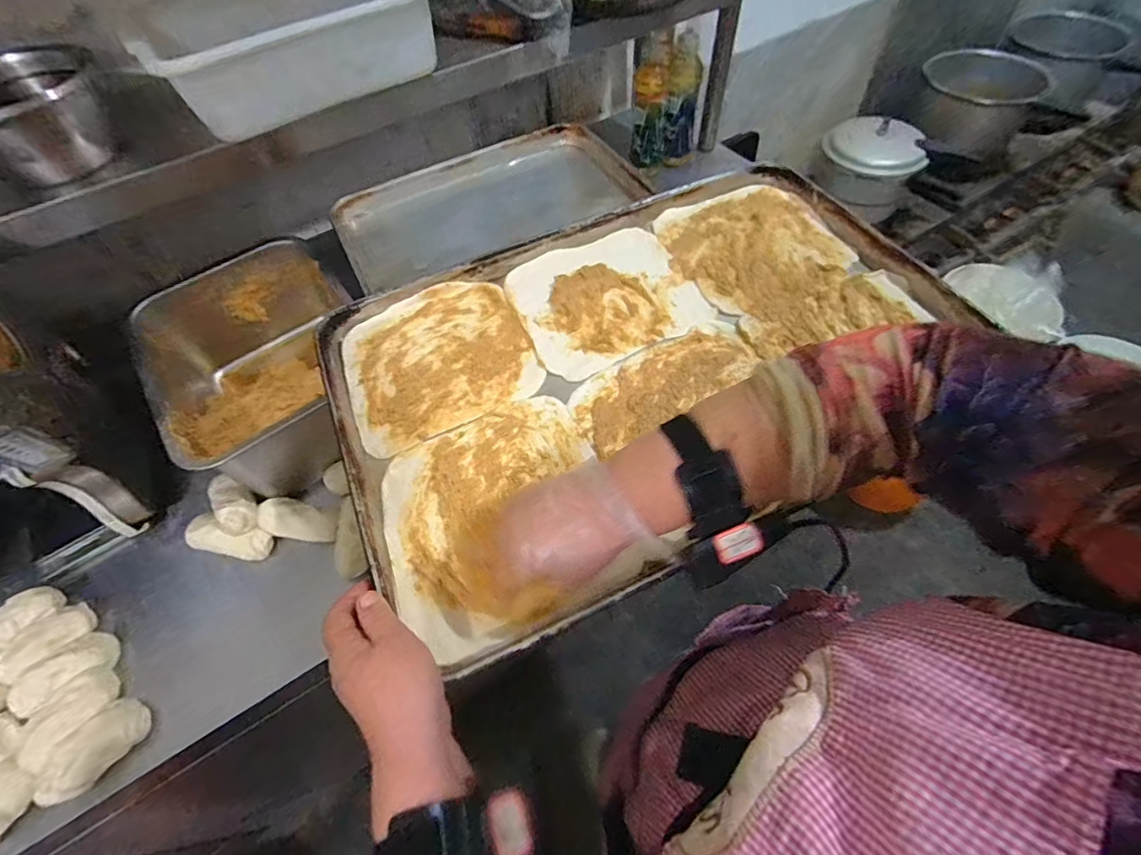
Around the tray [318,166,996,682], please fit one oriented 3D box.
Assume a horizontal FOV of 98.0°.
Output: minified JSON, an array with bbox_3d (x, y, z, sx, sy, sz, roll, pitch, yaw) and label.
[{"bbox_3d":[0.075,-0.078,0.496,0.596,0.030,0.395,-24,59,-11],"label":"tray"}]

